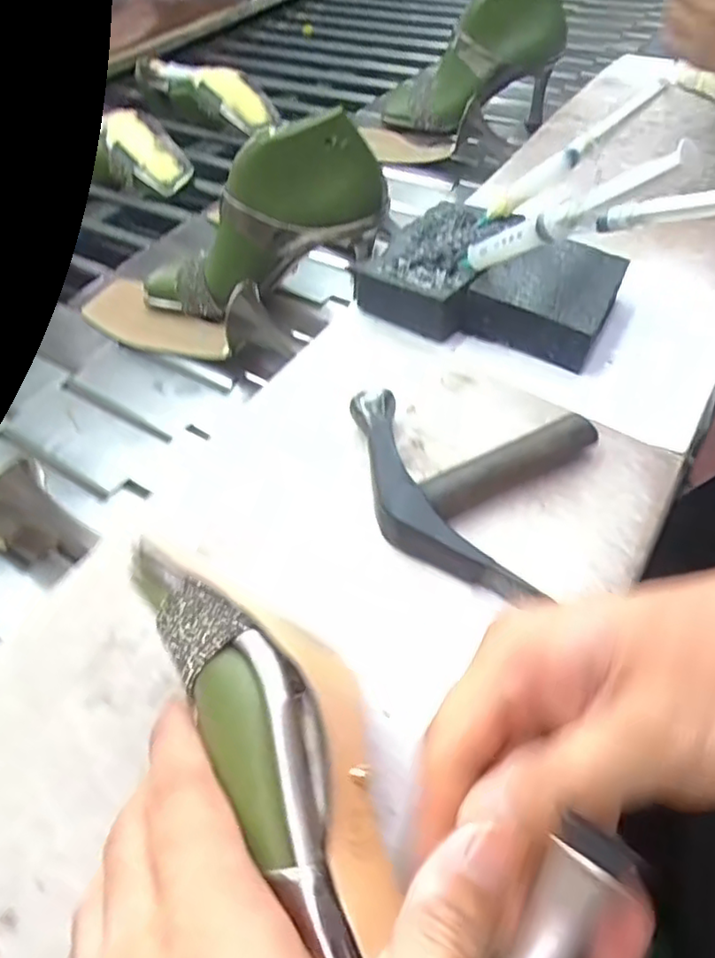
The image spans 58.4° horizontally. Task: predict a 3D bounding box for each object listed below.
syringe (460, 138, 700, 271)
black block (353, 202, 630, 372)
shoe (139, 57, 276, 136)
[{"bbox_3d":[0.114,-0.149,0.371,0.017,0.019,0.170,-34,15,-24],"label":"syringe"},{"bbox_3d":[0.100,-0.144,0.462,0.163,0.044,0.119,22,55,20],"label":"black block"},{"bbox_3d":[-0.217,-0.529,0.879,0.220,0.062,0.074,27,55,26],"label":"shoe"}]

